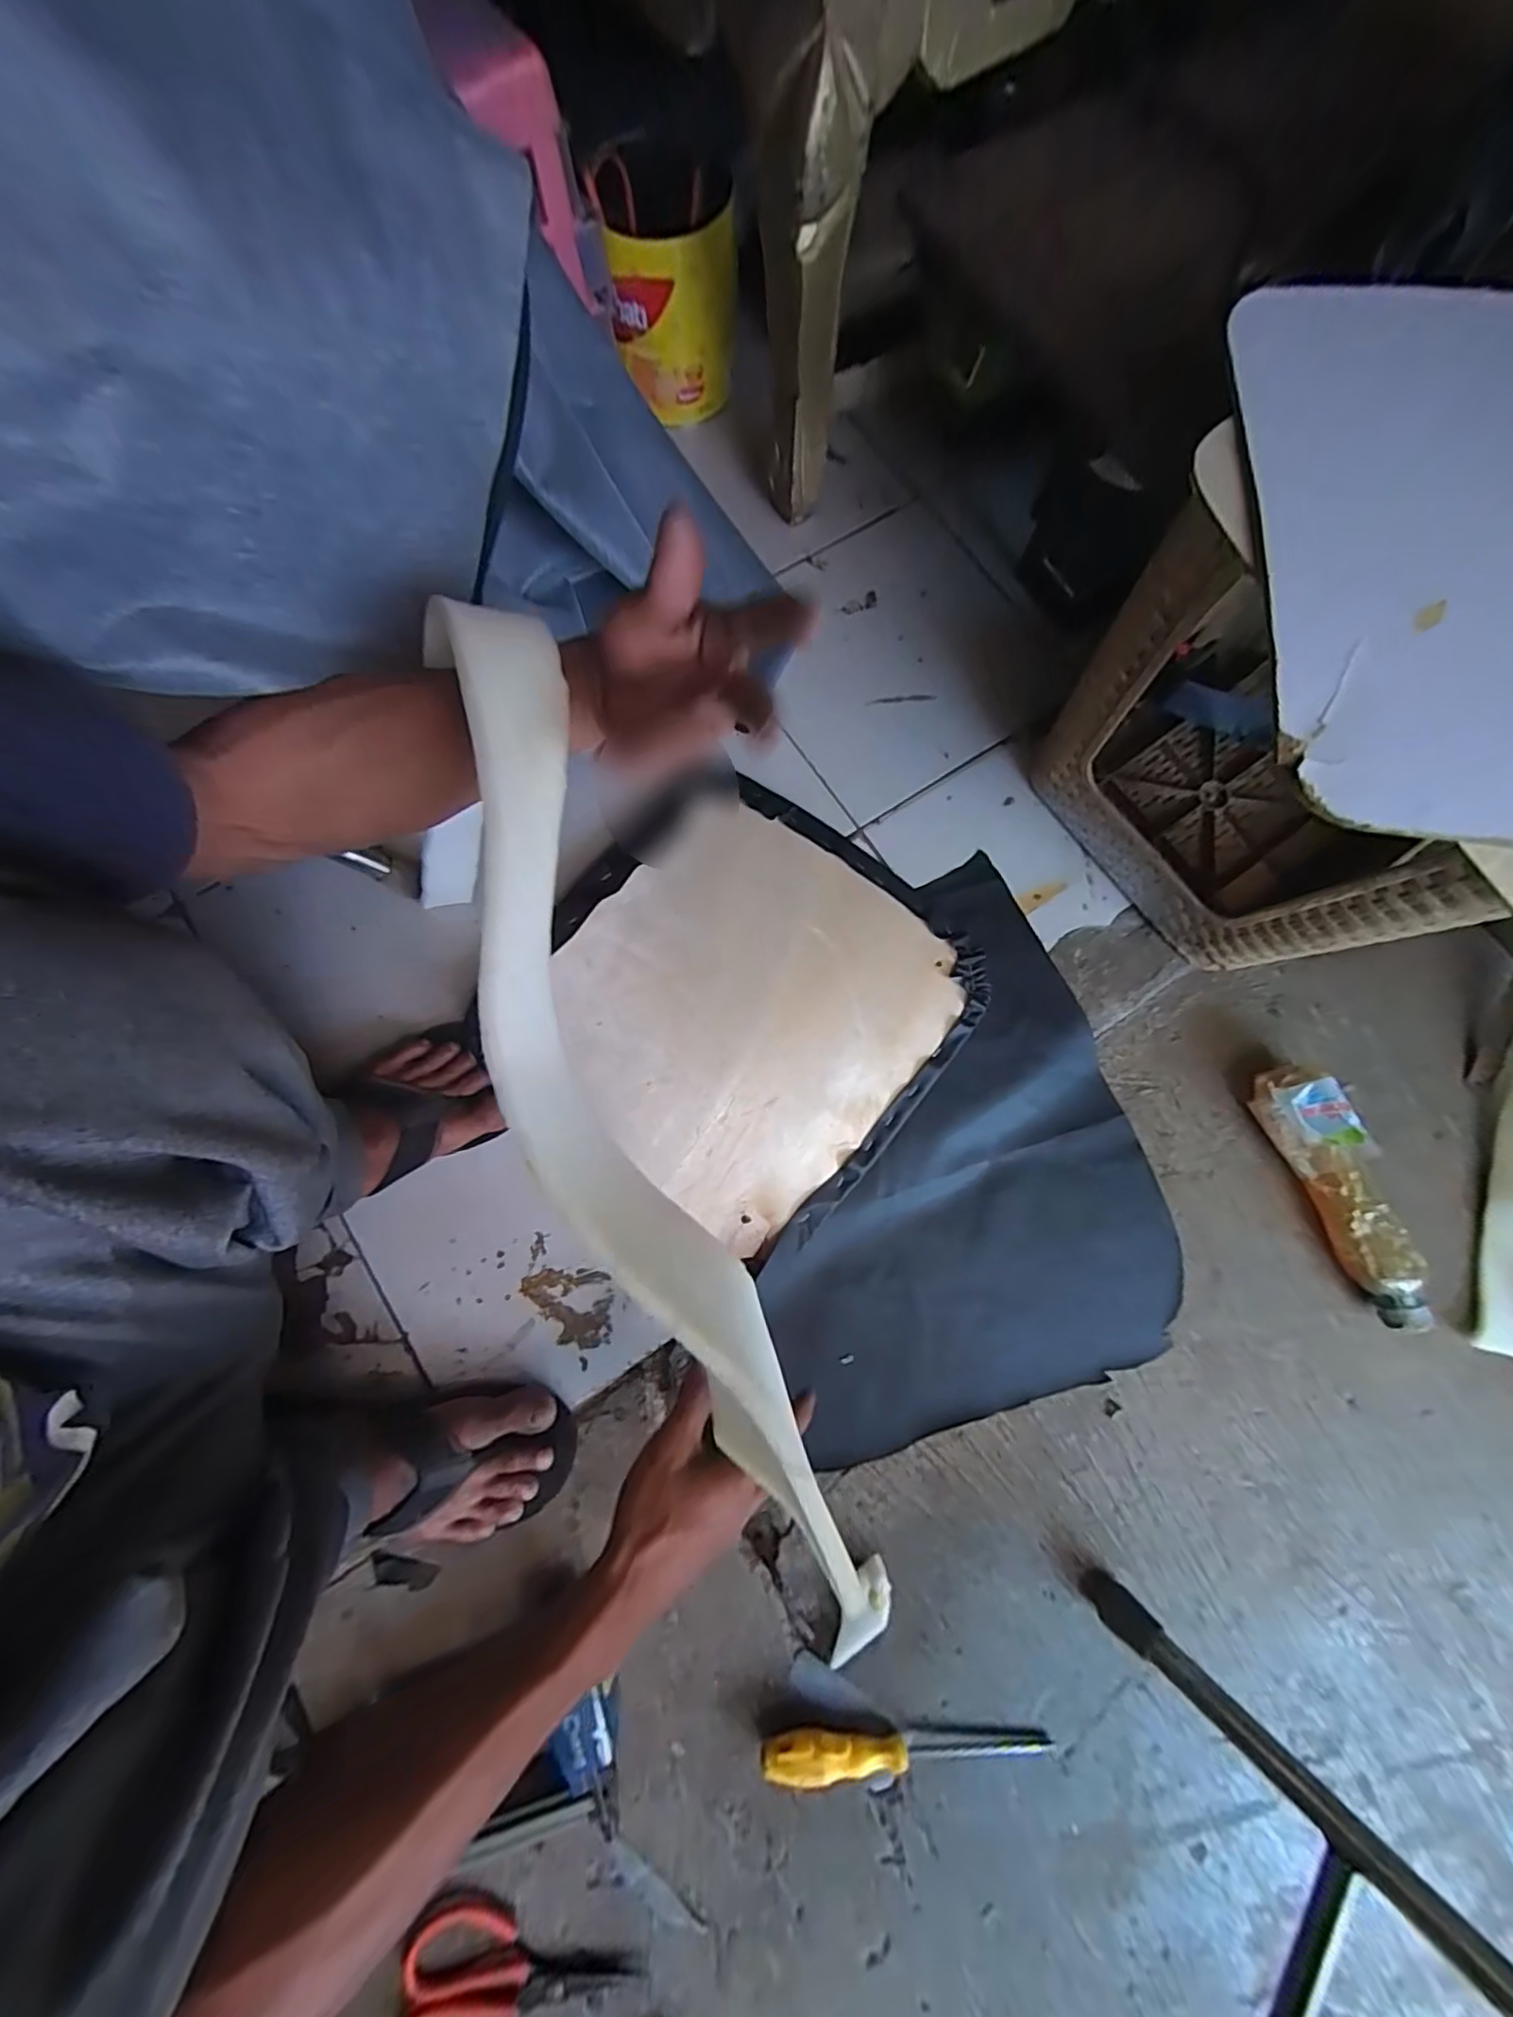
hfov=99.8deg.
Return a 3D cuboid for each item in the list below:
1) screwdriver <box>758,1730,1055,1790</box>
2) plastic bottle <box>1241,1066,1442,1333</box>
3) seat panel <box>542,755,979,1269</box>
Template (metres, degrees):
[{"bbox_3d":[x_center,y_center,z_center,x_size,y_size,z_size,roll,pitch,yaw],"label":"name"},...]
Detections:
[{"bbox_3d":[0.115,0.564,0.478,0.219,0.031,0.024,3,78,0],"label":"screwdriver"},{"bbox_3d":[0.519,0.160,0.562,0.056,0.049,0.226,-22,79,-6],"label":"plastic bottle"},{"bbox_3d":[-0.009,-0.011,0.591,0.360,0.042,0.350,41,80,7],"label":"seat panel"}]

